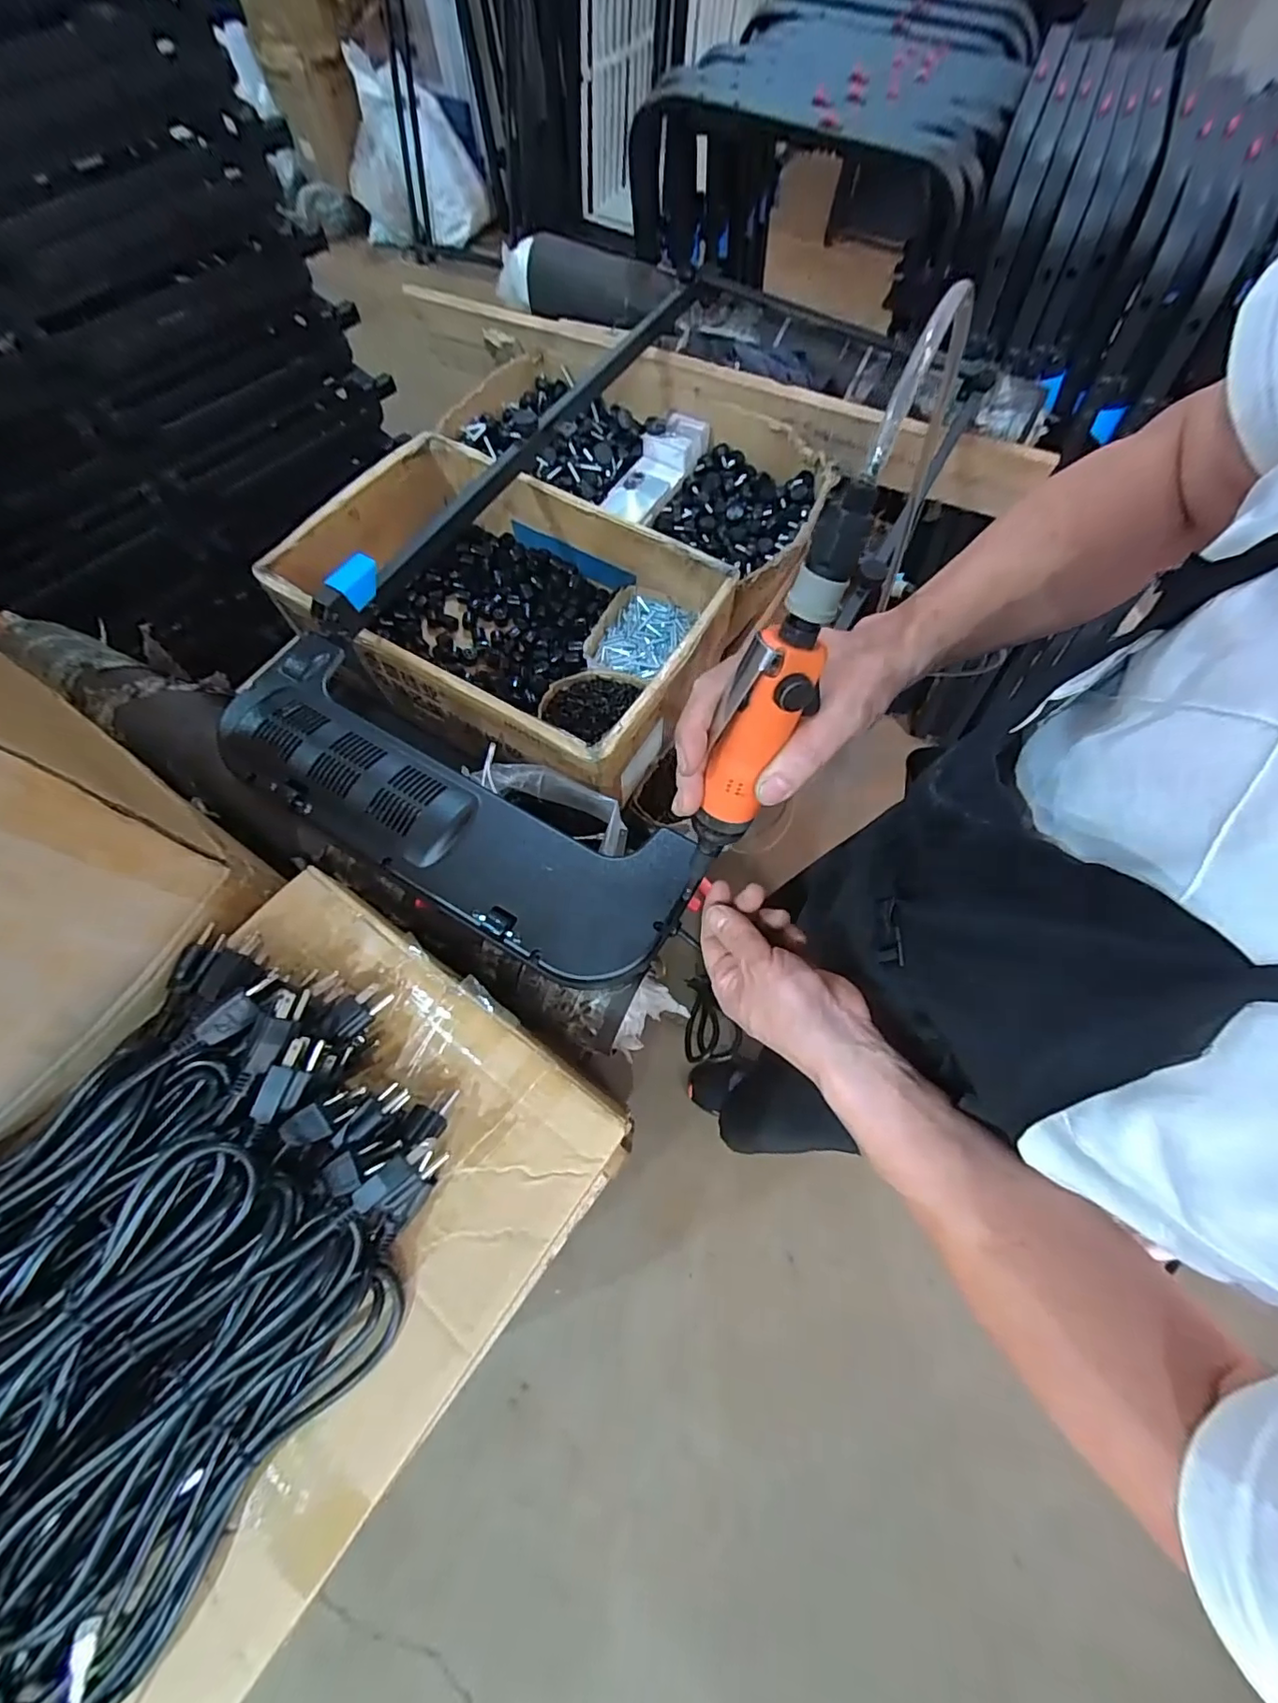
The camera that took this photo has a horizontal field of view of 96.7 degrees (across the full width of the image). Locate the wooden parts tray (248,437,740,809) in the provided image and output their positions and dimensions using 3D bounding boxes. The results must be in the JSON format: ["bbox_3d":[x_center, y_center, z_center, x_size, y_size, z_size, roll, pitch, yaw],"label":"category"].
[{"bbox_3d":[-0.181,-0.318,0.786,0.529,0.168,0.351,28,70,10],"label":"wooden parts tray"}]

